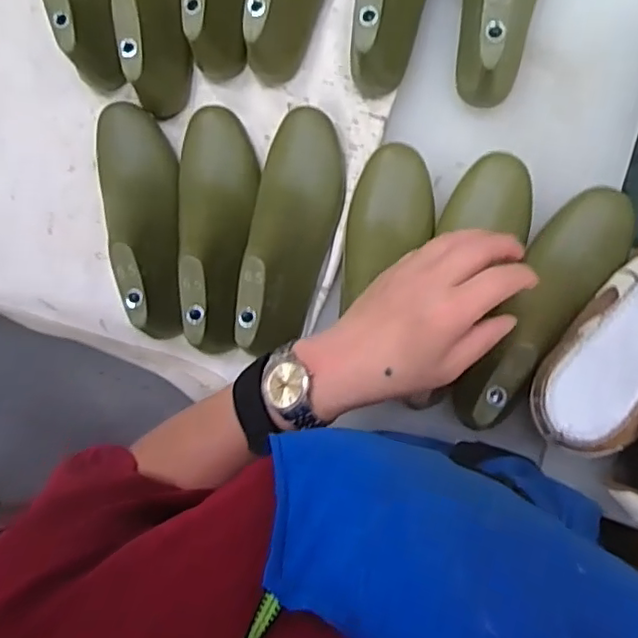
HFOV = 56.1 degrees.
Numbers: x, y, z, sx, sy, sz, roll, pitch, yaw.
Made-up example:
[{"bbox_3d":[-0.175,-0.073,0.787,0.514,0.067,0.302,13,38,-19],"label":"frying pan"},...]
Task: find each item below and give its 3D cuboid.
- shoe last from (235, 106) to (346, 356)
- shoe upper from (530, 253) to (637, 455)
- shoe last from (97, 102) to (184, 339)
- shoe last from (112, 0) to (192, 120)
[{"bbox_3d":[-0.023,-0.081,0.550,0.076,0.074,0.232,10,75,8],"label":"shoe last"},{"bbox_3d":[0.250,-0.001,0.465,0.084,0.068,0.255,38,68,7],"label":"shoe upper"},{"bbox_3d":[-0.169,-0.103,0.568,0.075,0.059,0.235,-14,72,7],"label":"shoe last"},{"bbox_3d":[-0.161,-0.326,0.573,0.072,0.090,0.236,-11,88,9],"label":"shoe last"}]

